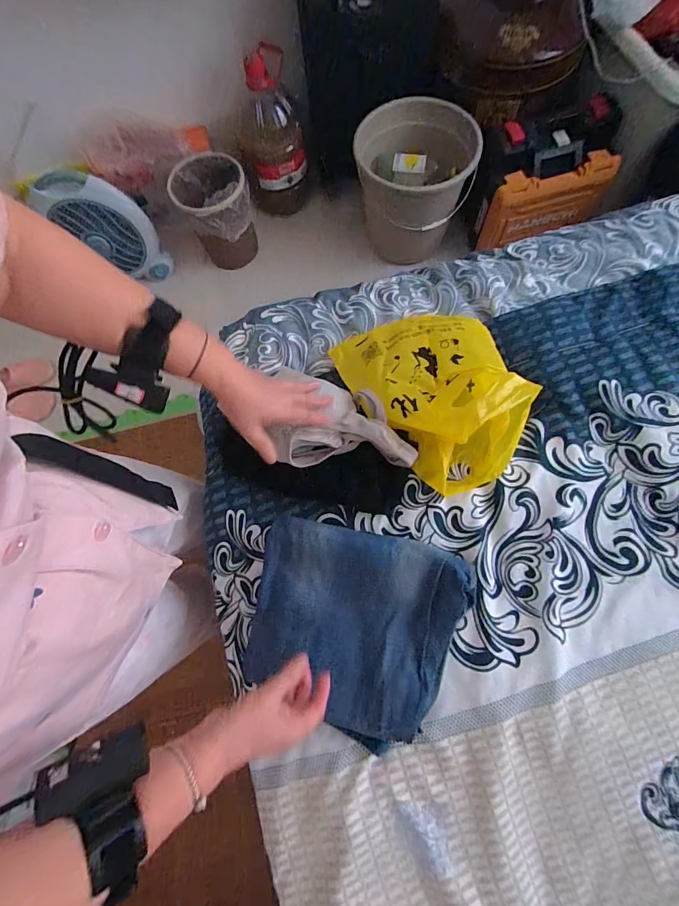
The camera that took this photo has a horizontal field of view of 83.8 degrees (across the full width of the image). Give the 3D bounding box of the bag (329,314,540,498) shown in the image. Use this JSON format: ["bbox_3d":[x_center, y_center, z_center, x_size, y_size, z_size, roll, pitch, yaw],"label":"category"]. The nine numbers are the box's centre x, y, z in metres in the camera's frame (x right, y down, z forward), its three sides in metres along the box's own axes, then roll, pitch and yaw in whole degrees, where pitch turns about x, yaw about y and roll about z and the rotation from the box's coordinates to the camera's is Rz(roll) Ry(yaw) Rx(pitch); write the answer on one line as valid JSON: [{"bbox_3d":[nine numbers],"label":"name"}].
[{"bbox_3d":[0.128,-0.088,0.517,0.221,0.141,0.282,-16,76,-2],"label":"bag"}]

